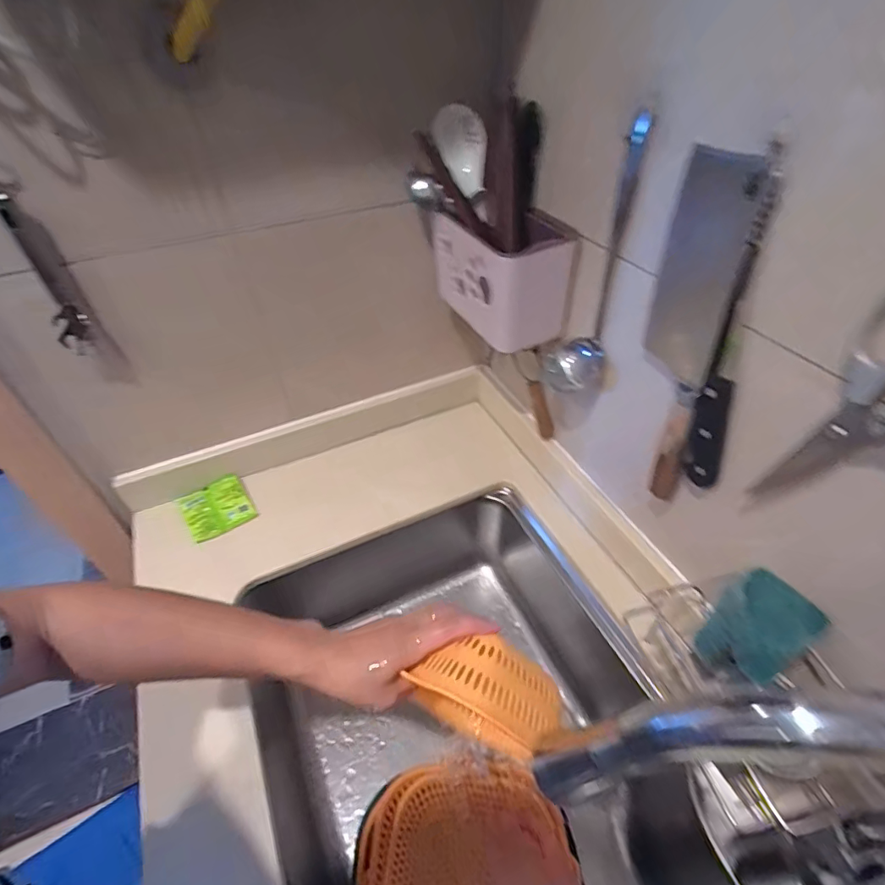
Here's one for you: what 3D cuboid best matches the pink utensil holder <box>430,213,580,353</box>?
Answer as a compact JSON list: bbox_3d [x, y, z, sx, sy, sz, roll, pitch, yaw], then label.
[{"bbox_3d":[0.066,-0.209,0.596,0.092,0.127,0.183,-21,47,-19],"label":"pink utensil holder"}]

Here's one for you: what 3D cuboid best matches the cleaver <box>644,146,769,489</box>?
[{"bbox_3d":[0.222,-0.090,0.417,0.023,0.276,0.096,-16,25,-14],"label":"cleaver"}]

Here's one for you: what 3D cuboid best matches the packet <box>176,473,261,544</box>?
[{"bbox_3d":[-0.333,0.094,0.709,0.087,0.027,0.093,-27,49,-24],"label":"packet"}]

